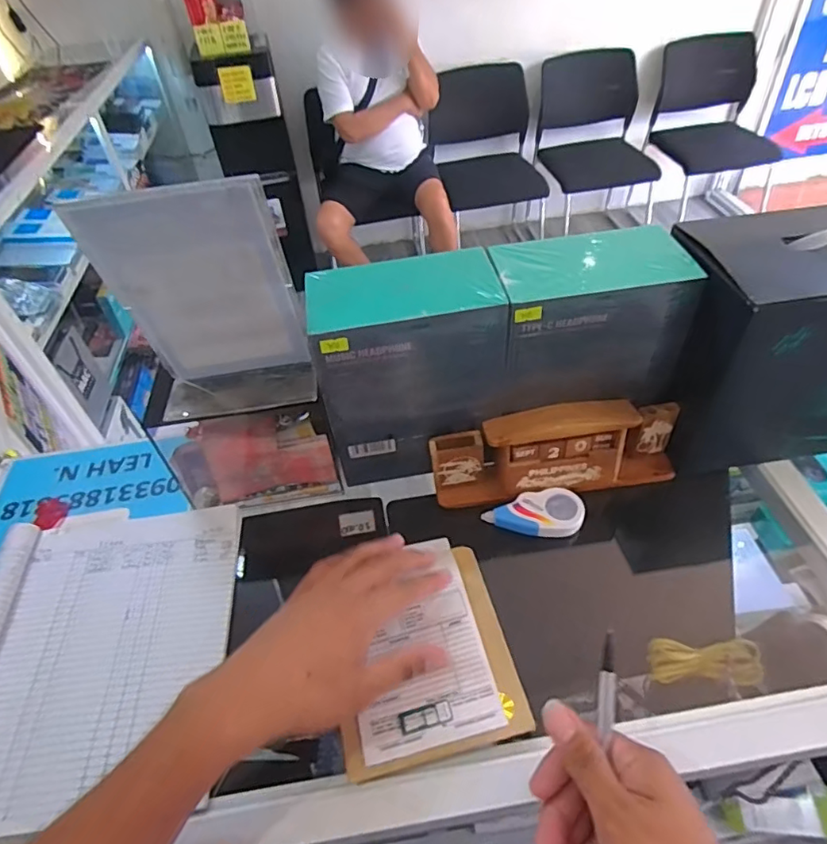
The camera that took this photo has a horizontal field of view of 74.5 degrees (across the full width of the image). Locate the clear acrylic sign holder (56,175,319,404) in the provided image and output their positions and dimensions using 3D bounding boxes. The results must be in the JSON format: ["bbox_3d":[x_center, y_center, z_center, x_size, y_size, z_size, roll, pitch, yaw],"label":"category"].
[{"bbox_3d":[-0.153,-0.086,0.428,0.128,0.207,0.044,-8,46,-2],"label":"clear acrylic sign holder"}]

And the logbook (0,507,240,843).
[{"bbox_3d":[-0.262,0.185,0.451,0.202,0.022,0.247,-2,45,-8],"label":"logbook"}]

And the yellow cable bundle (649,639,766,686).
[{"bbox_3d":[0.330,0.271,0.618,0.112,0.018,0.050,-10,43,24],"label":"yellow cable bundle"}]

